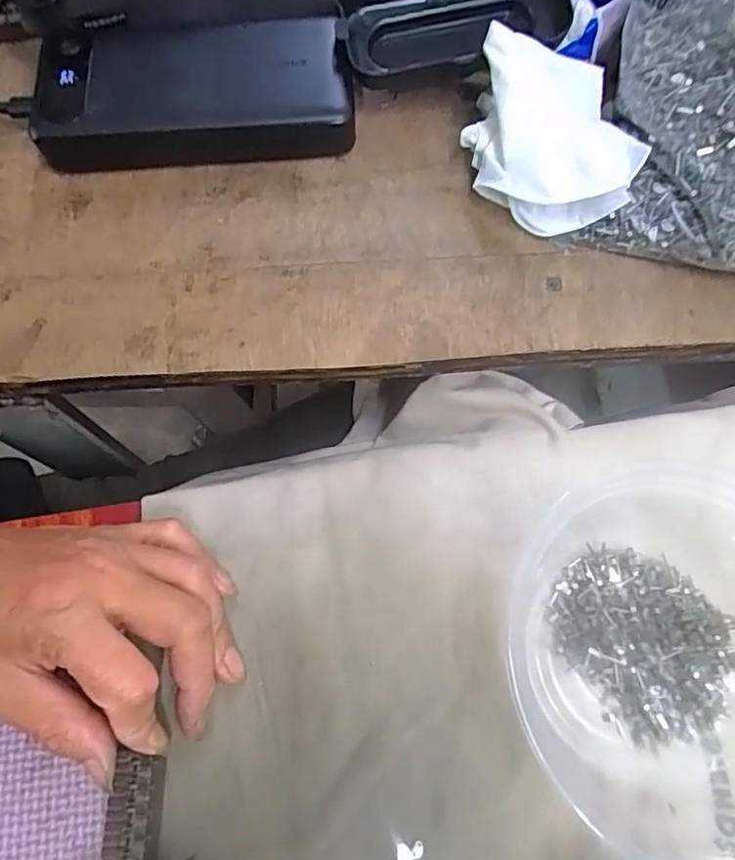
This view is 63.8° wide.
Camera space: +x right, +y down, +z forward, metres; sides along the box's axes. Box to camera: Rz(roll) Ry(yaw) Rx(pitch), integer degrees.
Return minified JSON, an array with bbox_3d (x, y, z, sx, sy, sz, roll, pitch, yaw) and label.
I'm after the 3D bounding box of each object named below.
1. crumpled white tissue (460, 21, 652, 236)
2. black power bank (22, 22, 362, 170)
[{"bbox_3d":[0.083,-0.135,0.273,0.073,0.044,0.077,5,73,3],"label":"crumpled white tissue"},{"bbox_3d":[-0.087,-0.170,0.300,0.154,0.027,0.072,-2,73,0],"label":"black power bank"}]

